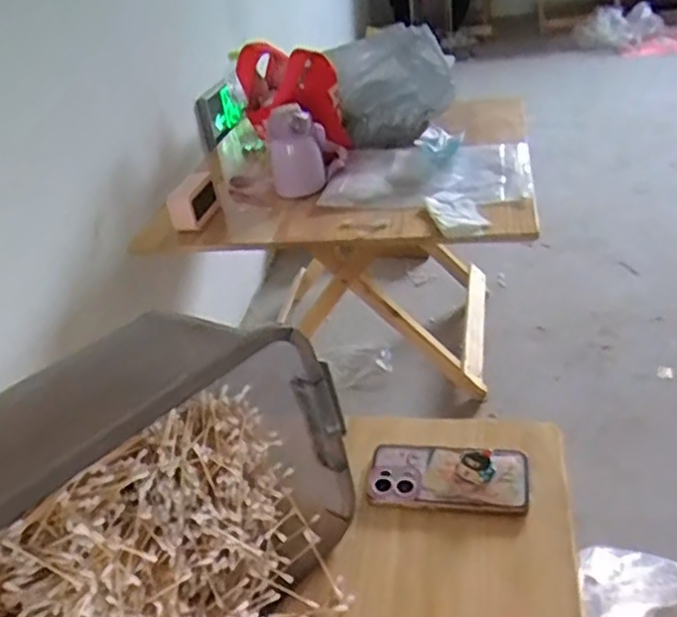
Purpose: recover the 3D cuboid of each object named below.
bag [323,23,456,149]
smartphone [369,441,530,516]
[{"bbox_3d":[0.135,-0.527,1.607,0.268,0.265,0.101,-4,19,25],"label":"bag"},{"bbox_3d":[0.111,0.173,0.703,0.165,0.014,0.081,-1,38,18],"label":"smartphone"}]

